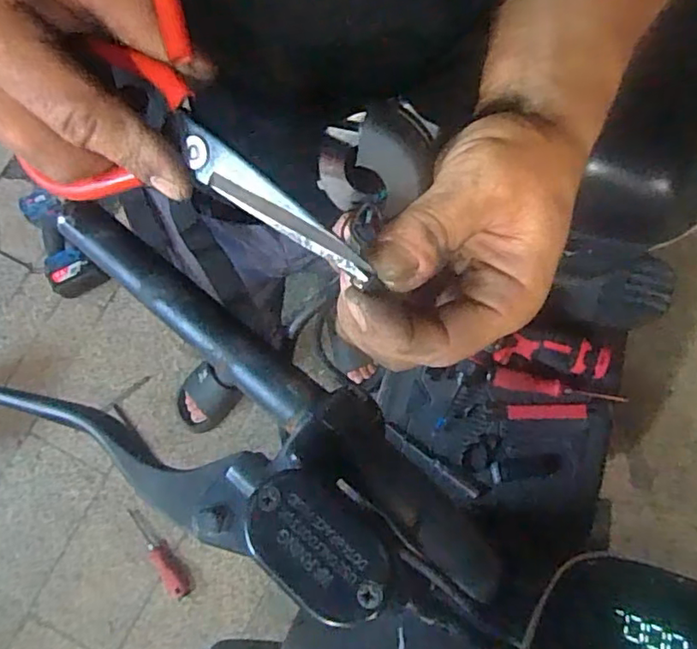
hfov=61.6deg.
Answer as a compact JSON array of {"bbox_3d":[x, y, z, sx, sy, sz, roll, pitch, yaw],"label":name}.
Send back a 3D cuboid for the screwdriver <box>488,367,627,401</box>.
[{"bbox_3d":[0.310,0.094,0.882,0.198,0.023,0.027,10,77,4],"label":"screwdriver"}]

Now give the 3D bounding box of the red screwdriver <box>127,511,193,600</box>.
[{"bbox_3d":[-0.369,0.442,1.134,0.046,0.029,0.193,-35,77,-9],"label":"red screwdriver"}]

